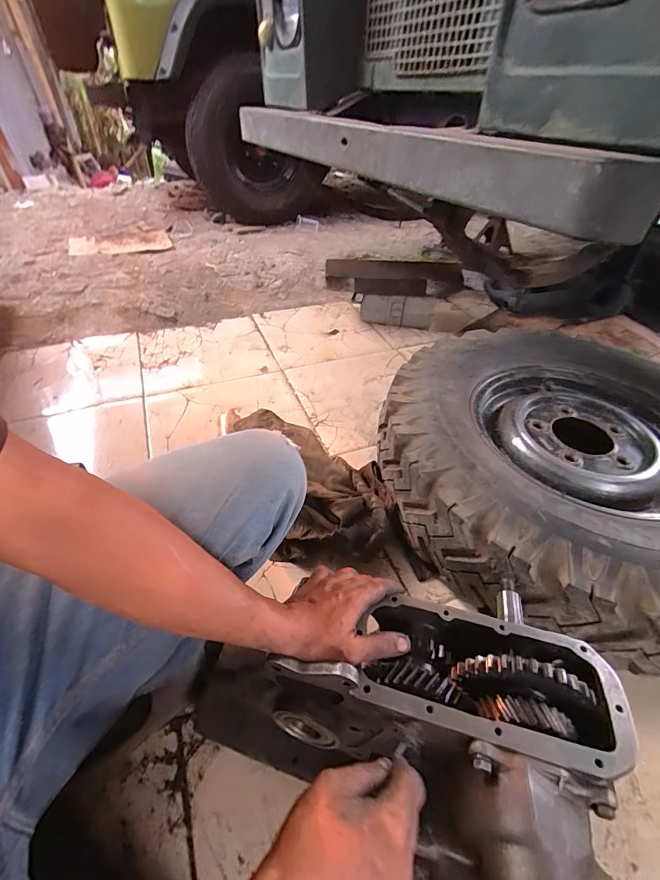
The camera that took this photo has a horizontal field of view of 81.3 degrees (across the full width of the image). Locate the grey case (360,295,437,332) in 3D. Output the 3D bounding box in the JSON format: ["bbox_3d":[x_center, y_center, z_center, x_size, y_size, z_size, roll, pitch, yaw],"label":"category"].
[{"bbox_3d":[0.236,-0.453,1.368,0.255,0.116,0.032,12,44,10],"label":"grey case"}]

